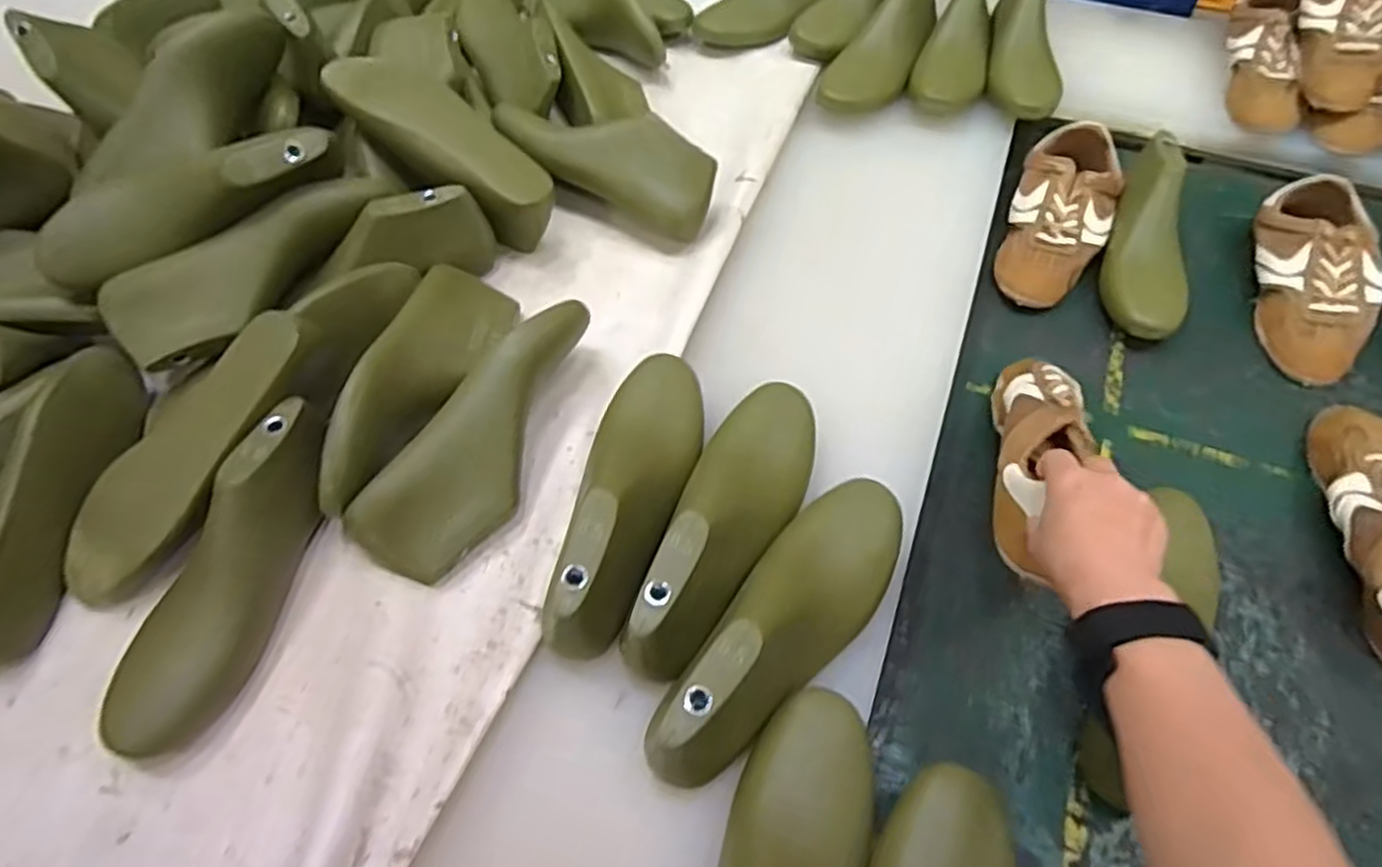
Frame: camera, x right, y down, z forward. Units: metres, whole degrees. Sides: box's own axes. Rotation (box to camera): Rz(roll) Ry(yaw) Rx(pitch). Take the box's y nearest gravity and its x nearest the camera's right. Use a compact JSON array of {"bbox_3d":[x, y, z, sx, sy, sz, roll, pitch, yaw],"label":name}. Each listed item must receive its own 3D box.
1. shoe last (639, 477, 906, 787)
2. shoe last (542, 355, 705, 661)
[{"bbox_3d":[0.066,0.117,0.484,0.077,0.073,0.246,31,62,19],"label":"shoe last"},{"bbox_3d":[-0.041,0.033,0.548,0.080,0.082,0.260,8,57,6],"label":"shoe last"}]

